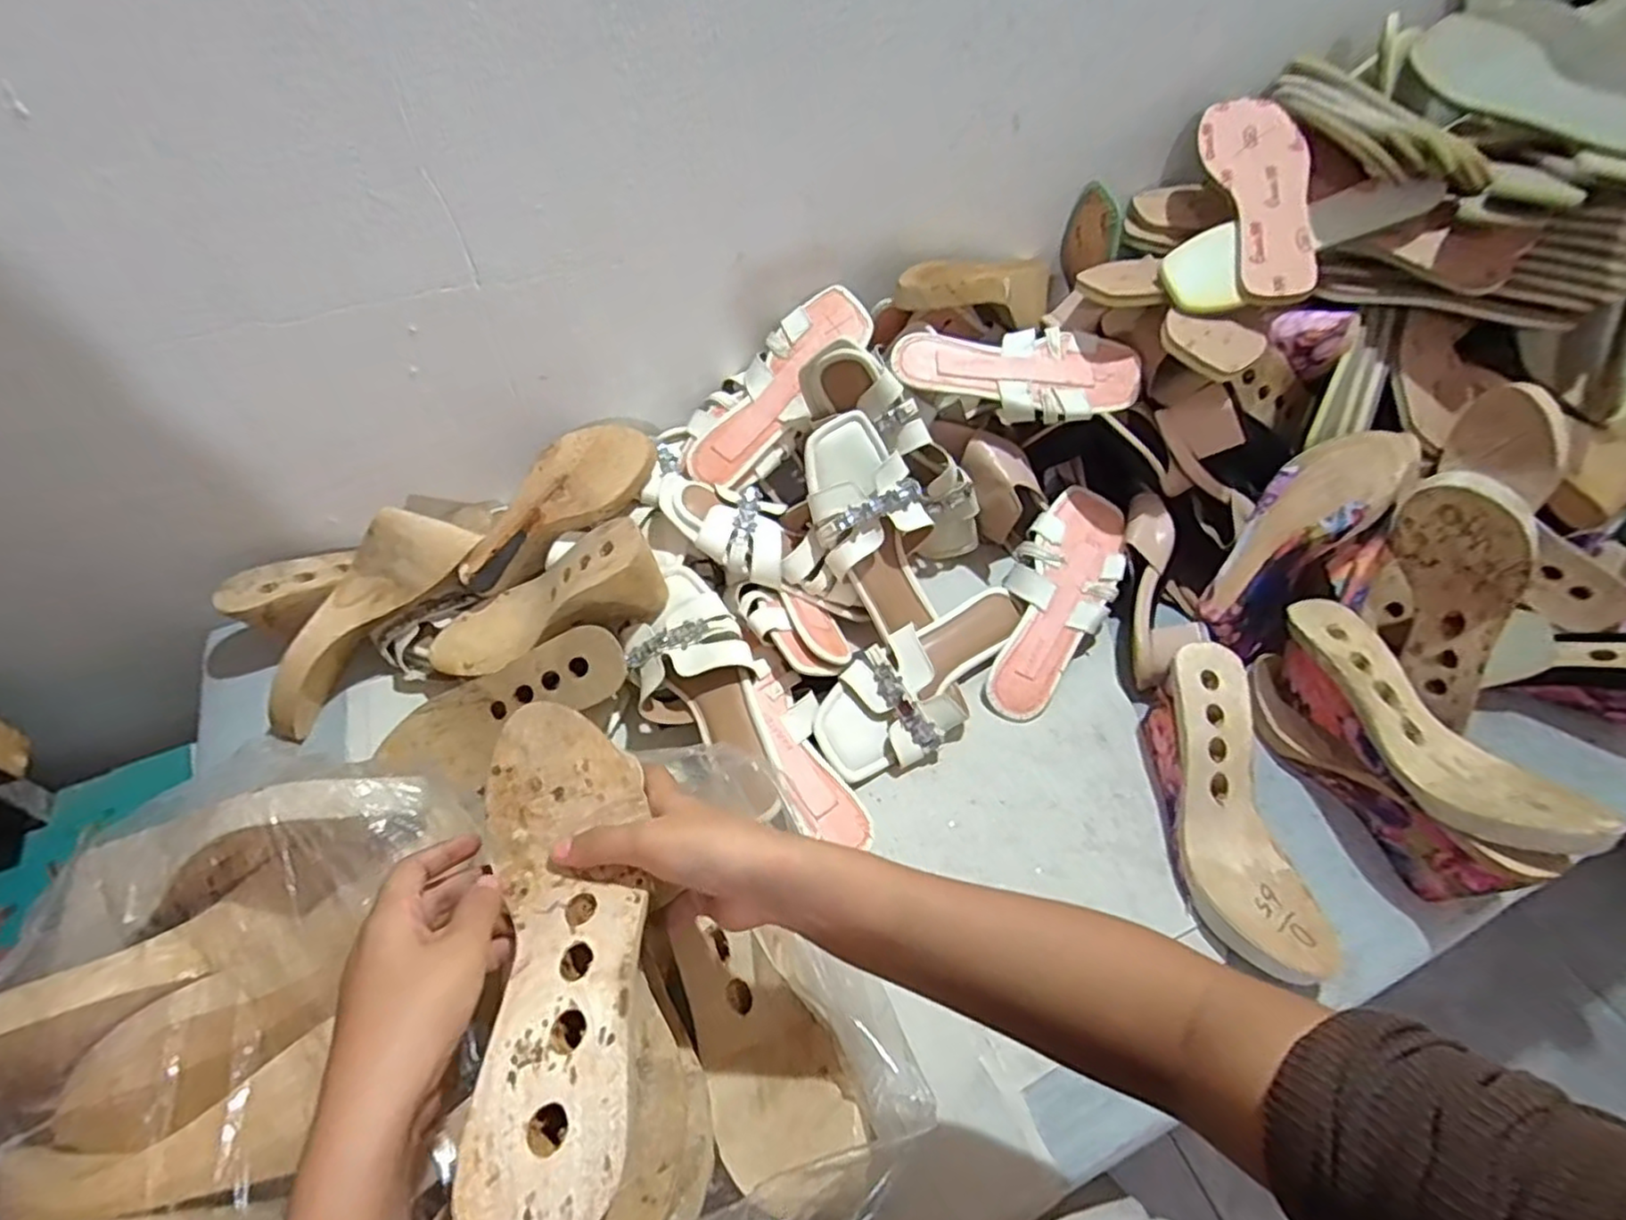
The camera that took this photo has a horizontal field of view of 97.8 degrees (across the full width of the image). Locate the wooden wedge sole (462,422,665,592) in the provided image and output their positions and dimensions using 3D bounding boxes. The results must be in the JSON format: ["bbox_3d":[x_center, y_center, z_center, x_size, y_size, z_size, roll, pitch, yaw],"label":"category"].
[{"bbox_3d":[-0.232,-0.092,0.643,0.197,0.062,0.053,-41,61,-2],"label":"wooden wedge sole"}]

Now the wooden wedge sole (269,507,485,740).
[{"bbox_3d":[-0.391,0.004,0.614,0.066,0.058,0.219,33,79,22],"label":"wooden wedge sole"}]

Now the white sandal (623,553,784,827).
[{"bbox_3d":[-0.099,0.060,0.599,0.096,0.065,0.231,-18,55,-14],"label":"white sandal"}]

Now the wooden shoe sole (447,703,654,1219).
[{"bbox_3d":[-0.115,0.144,0.325,0.076,0.040,0.224,-11,44,-10],"label":"wooden shoe sole"}]

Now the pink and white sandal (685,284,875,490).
[{"bbox_3d":[-0.038,-0.220,0.701,0.092,0.044,0.232,40,91,26],"label":"pink and white sandal"}]

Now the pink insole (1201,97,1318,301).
[{"bbox_3d":[0.410,-0.387,0.648,0.069,0.031,0.241,1,71,0],"label":"pink insole"}]

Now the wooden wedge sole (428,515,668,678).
[{"bbox_3d":[-0.220,0.001,0.619,0.231,0.085,0.067,-21,49,21],"label":"wooden wedge sole"}]

